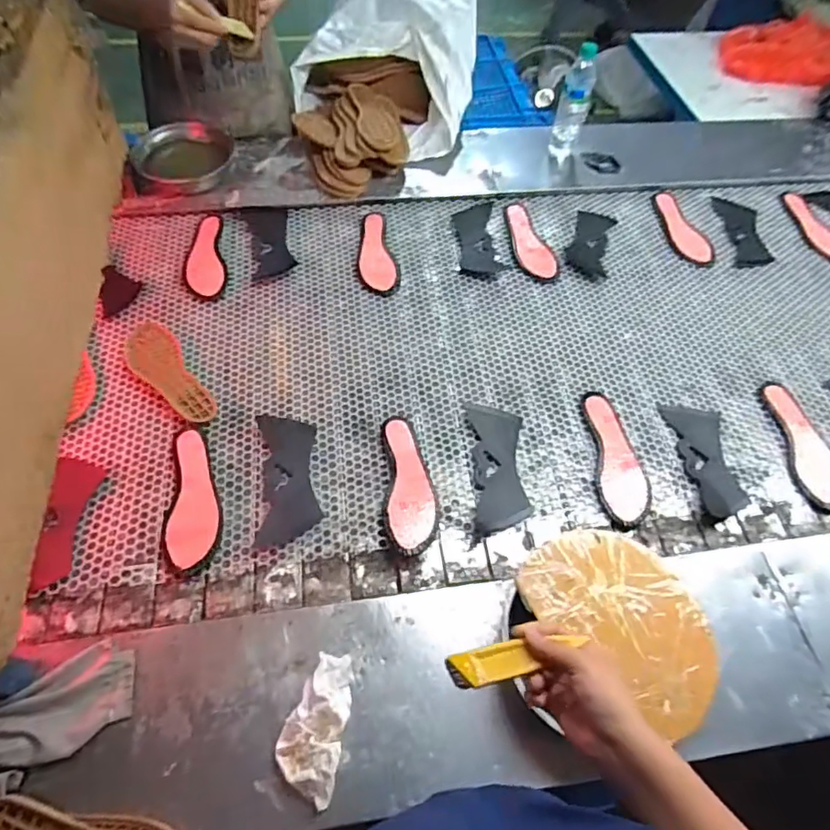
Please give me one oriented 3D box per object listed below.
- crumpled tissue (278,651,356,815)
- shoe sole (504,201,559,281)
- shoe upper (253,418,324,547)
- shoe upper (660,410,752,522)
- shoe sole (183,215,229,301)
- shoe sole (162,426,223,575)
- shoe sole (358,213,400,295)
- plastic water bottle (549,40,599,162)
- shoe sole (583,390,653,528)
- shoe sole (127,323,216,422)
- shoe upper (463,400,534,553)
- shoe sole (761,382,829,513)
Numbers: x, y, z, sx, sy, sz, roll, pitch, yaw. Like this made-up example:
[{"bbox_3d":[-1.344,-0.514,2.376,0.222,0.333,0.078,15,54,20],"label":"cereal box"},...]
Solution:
[{"bbox_3d":[-0.112,0.350,0.627,0.067,0.037,0.144,10,55,4],"label":"crumpled tissue"},{"bbox_3d":[0.235,-0.367,1.139,0.076,0.015,0.225,-10,56,-10],"label":"shoe sole"},{"bbox_3d":[-0.193,0.091,0.840,0.089,0.012,0.210,-4,61,-6],"label":"shoe upper"},{"bbox_3d":[0.471,0.067,0.874,0.089,0.031,0.199,-3,55,-5],"label":"shoe upper"},{"bbox_3d":[-0.412,-0.314,1.078,0.077,0.009,0.230,-10,56,-10],"label":"shoe sole"},{"bbox_3d":[-0.324,0.116,0.811,0.077,0.015,0.227,-5,55,-6],"label":"shoe sole"},{"bbox_3d":[-0.078,-0.330,1.102,0.073,0.012,0.220,-5,55,-6],"label":"shoe sole"},{"bbox_3d":[0.344,-0.673,1.196,0.060,0.225,0.053,16,56,8],"label":"plastic water bottle"},{"bbox_3d":[0.321,0.062,0.875,0.078,0.015,0.234,0,55,-3],"label":"shoe sole"},{"bbox_3d":[-0.413,-0.073,0.918,0.081,0.016,0.240,-30,61,-22],"label":"shoe sole"},{"bbox_3d":[0.131,0.081,0.857,0.088,0.011,0.226,4,55,0],"label":"shoe upper"},{"bbox_3d":[0.641,0.044,0.901,0.083,0.019,0.233,3,55,-1],"label":"shoe sole"}]

